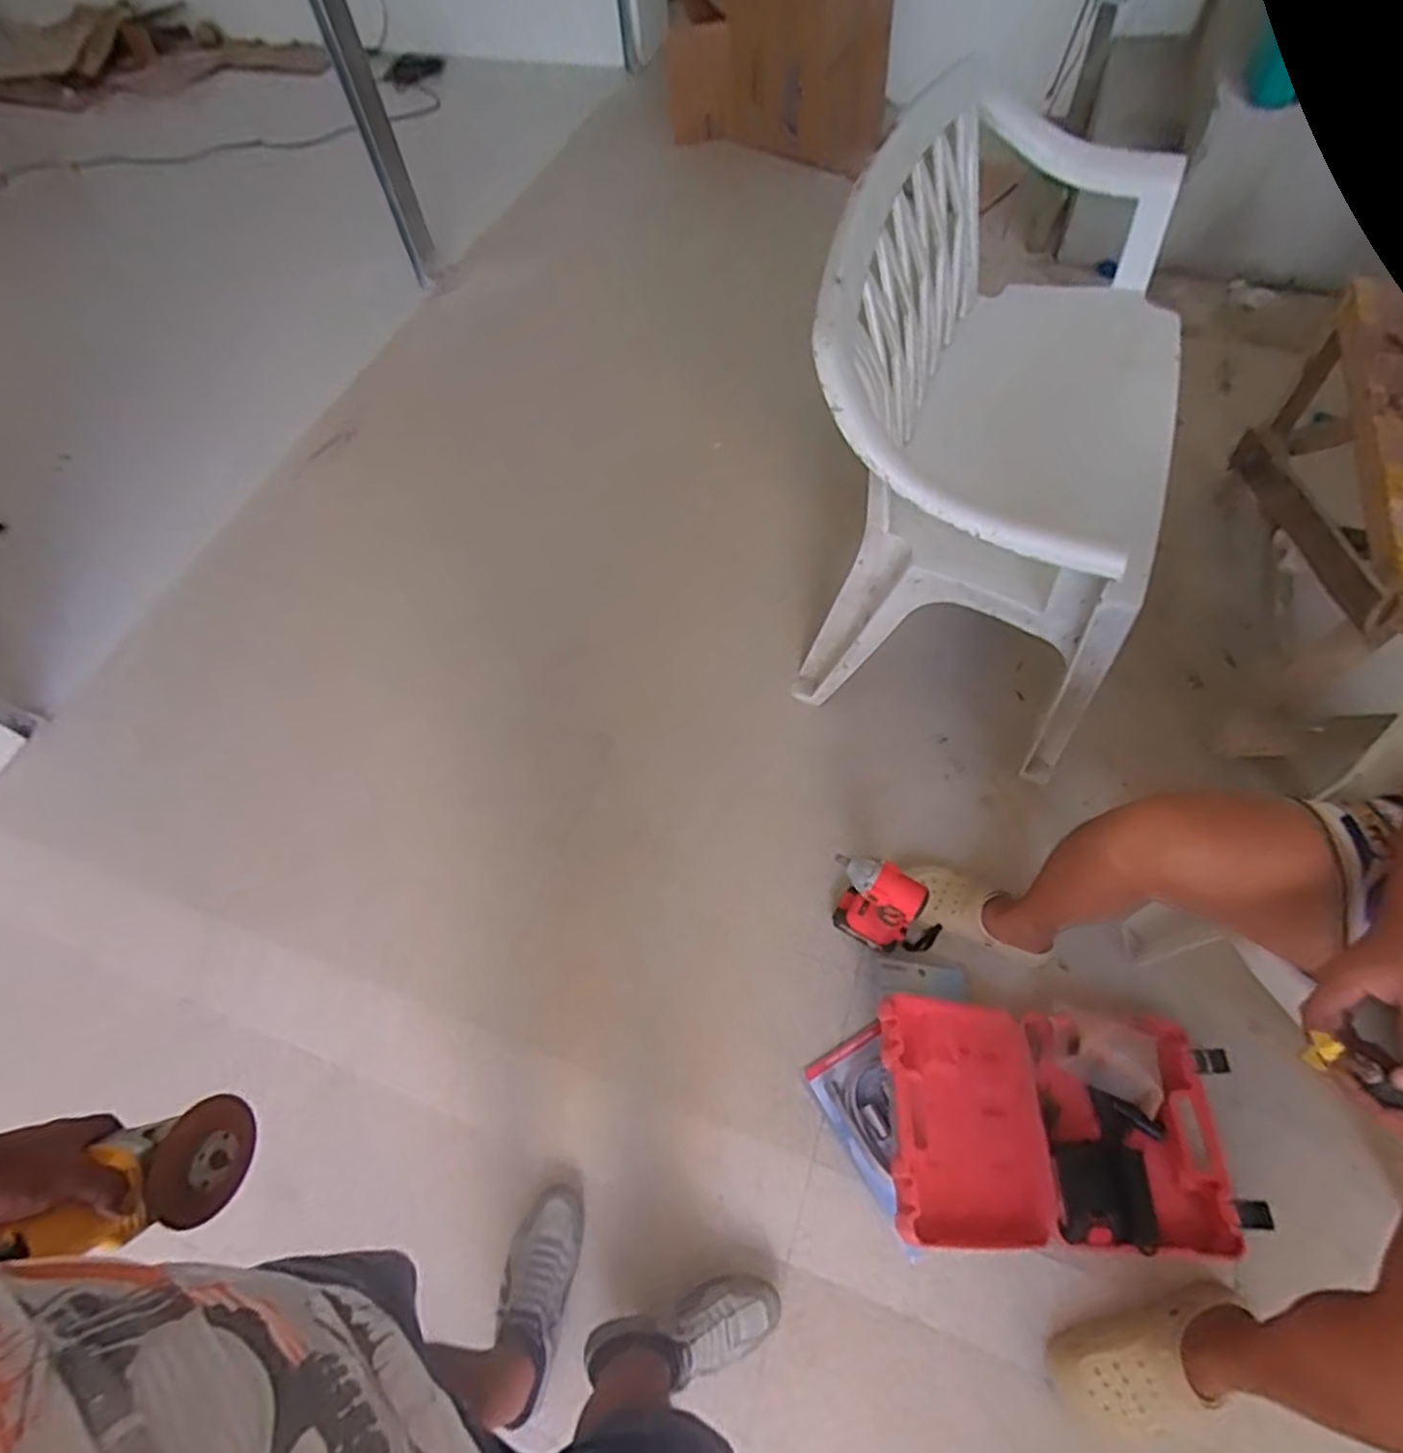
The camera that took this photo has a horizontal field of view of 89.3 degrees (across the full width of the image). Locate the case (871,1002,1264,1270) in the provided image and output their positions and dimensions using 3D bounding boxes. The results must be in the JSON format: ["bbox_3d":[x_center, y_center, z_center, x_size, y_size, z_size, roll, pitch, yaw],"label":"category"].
[{"bbox_3d":[0.511,0.570,1.028,0.543,0.183,0.313,0,59,7],"label":"case"}]

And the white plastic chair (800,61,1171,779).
[{"bbox_3d":[0.570,-0.590,1.327,0.568,0.728,1.114,17,62,15],"label":"white plastic chair"}]

